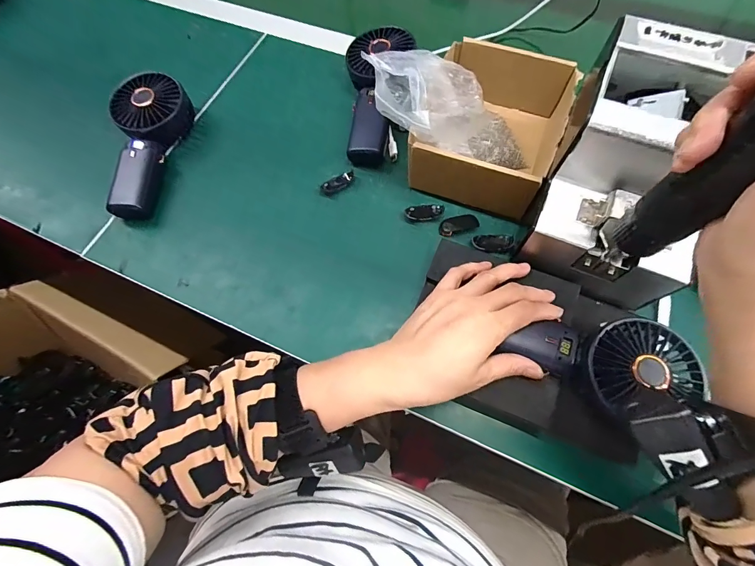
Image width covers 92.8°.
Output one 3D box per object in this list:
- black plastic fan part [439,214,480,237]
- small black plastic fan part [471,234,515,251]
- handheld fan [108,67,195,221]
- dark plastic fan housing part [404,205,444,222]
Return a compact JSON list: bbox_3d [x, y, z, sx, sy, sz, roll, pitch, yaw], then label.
[{"bbox_3d":[0.088,-0.064,0.392,0.045,0.004,0.020,-18,69,-5],"label":"black plastic fan part"},{"bbox_3d":[0.123,-0.043,0.381,0.043,0.006,0.022,-3,68,1],"label":"small black plastic fan part"},{"bbox_3d":[-0.279,-0.163,0.421,0.083,0.049,0.178,8,68,5],"label":"handheld fan"},{"bbox_3d":[0.052,-0.078,0.400,0.043,0.010,0.021,0,68,2],"label":"dark plastic fan housing part"}]

